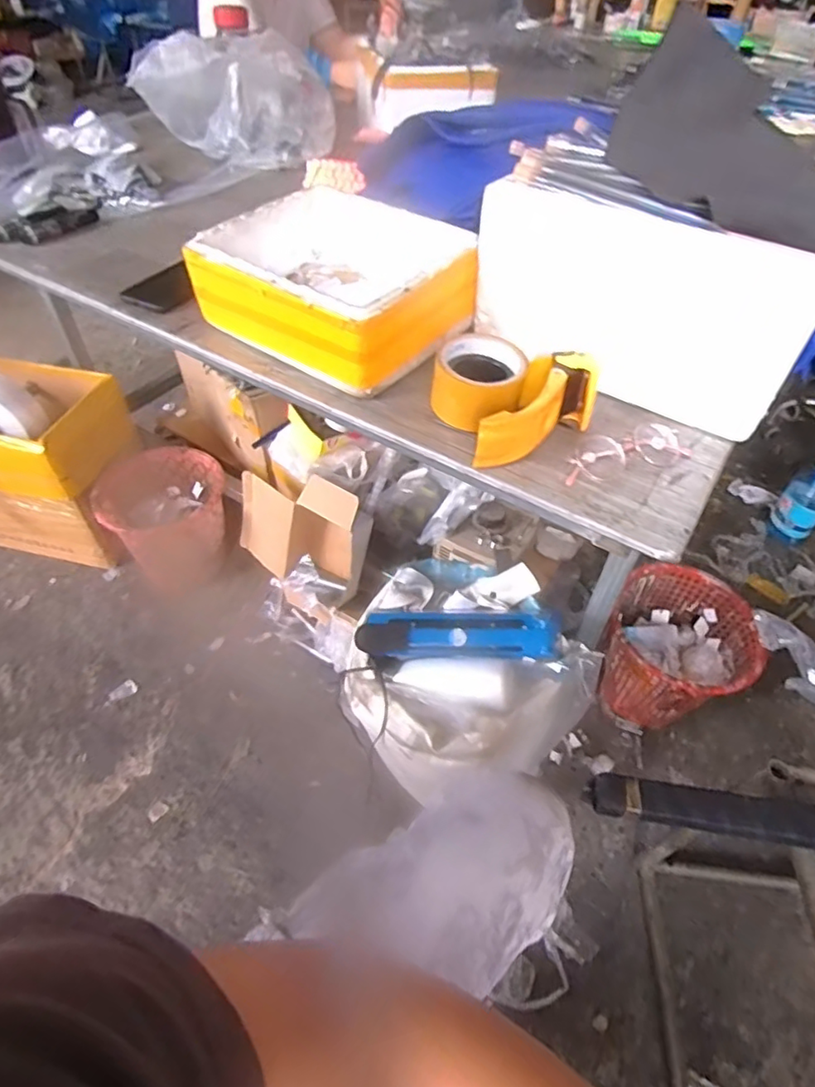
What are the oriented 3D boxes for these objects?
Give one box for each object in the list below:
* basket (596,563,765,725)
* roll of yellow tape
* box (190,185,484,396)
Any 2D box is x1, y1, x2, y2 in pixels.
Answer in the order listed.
[{"bbox_3d":[0.548,0.232,1.217,0.265,0.249,0.271,34,56,25],"label":"basket"},{"bbox_3d":[0.101,-0.160,0.608,0.158,0.061,0.137,-26,54,-22],"label":"roll of yellow tape"},{"bbox_3d":[-0.089,-0.313,0.699,0.276,0.096,0.217,30,55,23],"label":"box"}]

